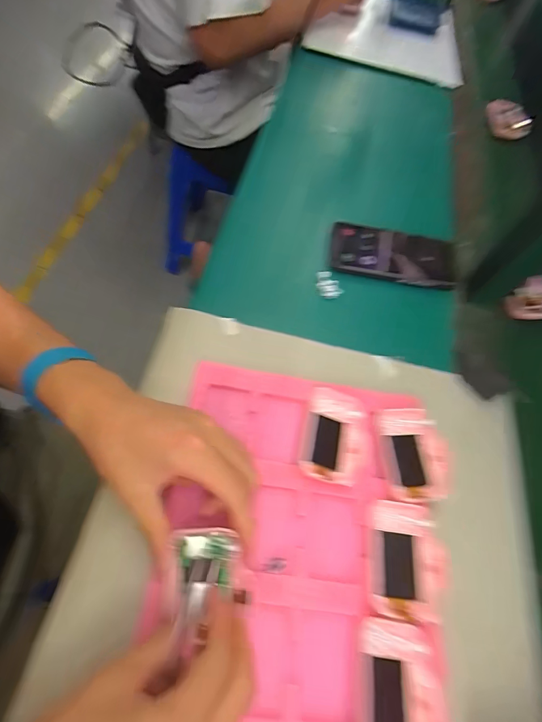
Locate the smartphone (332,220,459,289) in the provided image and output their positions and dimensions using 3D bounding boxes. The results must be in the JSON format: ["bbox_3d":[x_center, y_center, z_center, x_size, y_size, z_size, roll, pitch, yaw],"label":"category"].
[{"bbox_3d":[0.160,-0.137,0.487,0.161,0.016,0.079,10,61,-3],"label":"smartphone"}]

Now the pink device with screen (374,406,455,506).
[{"bbox_3d":[0.136,0.087,0.353,0.065,0.017,0.084,0,63,-11],"label":"pink device with screen"}]

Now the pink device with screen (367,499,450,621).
[{"bbox_3d":[0.114,0.161,0.308,0.063,0.015,0.083,11,62,-5],"label":"pink device with screen"}]

